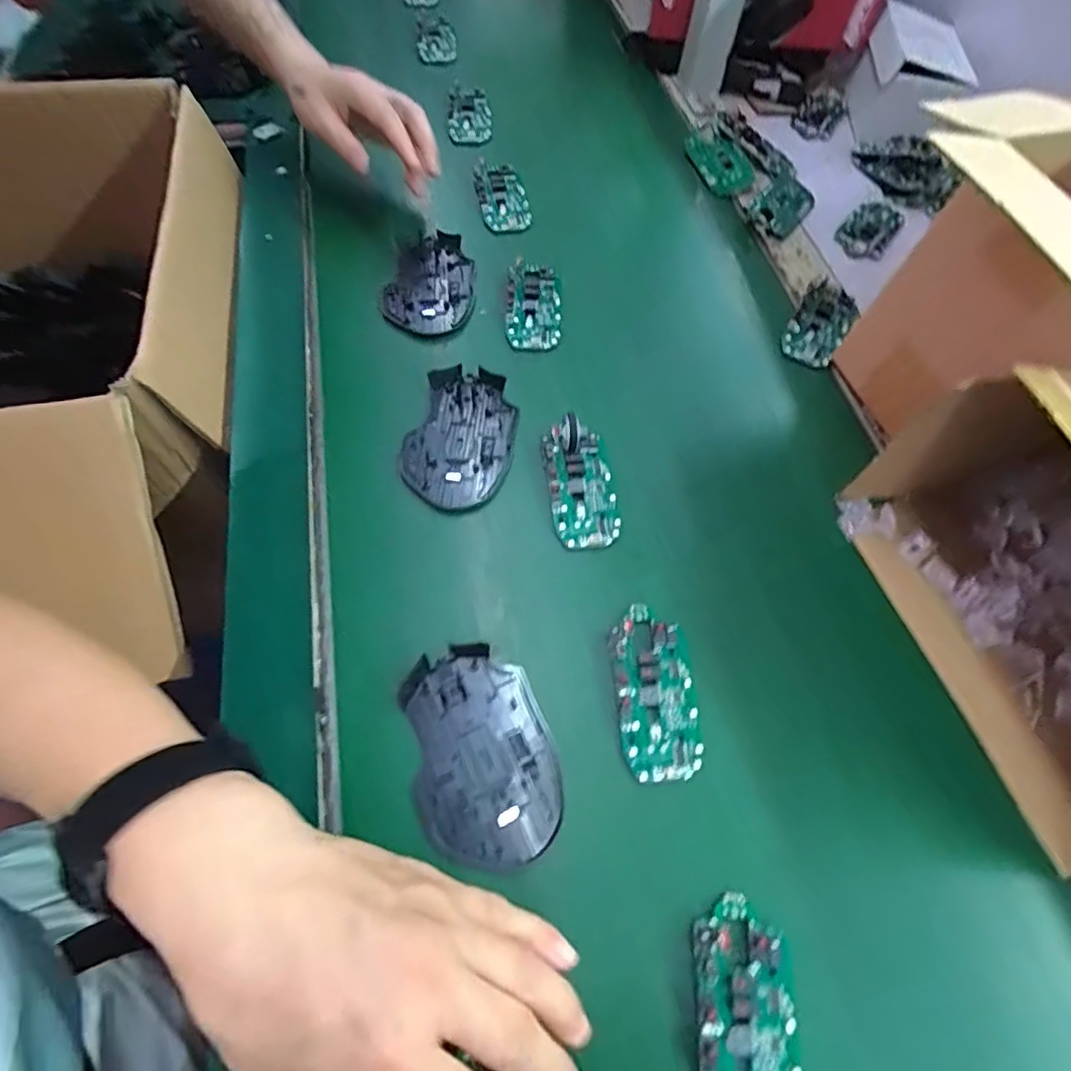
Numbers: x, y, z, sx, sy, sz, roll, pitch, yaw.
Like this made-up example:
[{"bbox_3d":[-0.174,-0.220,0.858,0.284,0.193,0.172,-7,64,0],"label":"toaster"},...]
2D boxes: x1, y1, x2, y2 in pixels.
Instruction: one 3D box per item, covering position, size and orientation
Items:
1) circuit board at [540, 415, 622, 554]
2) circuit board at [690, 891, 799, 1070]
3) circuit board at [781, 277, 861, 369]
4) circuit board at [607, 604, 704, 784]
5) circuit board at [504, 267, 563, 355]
[{"bbox_3d":[0.031,-0.037,0.393,0.044,0.017,0.090,-7,64,-5],"label":"circuit board"},{"bbox_3d":[0.097,0.223,0.264,0.046,0.011,0.097,4,64,0],"label":"circuit board"},{"bbox_3d":[0.240,-0.178,0.487,0.046,0.013,0.088,29,66,12],"label":"circuit board"},{"bbox_3d":[0.070,0.089,0.338,0.046,0.017,0.098,-3,64,-4],"label":"circuit board"},{"bbox_3d":[-0.001,-0.193,0.484,0.046,0.007,0.089,2,64,-1],"label":"circuit board"}]

